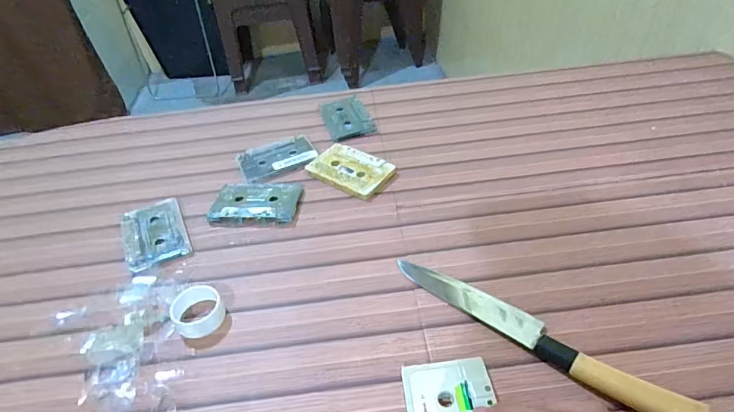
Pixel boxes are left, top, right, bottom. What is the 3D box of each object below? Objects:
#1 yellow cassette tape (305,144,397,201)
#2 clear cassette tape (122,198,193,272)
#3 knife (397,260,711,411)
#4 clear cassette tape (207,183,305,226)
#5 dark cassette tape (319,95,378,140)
[{"bbox_3d":[-0.023,-0.045,0.532,0.101,0.010,0.065,24,49,29],"label":"yellow cassette tape"},{"bbox_3d":[-0.236,0.027,0.477,0.061,0.008,0.105,-22,44,-18],"label":"clear cassette tape"},{"bbox_3d":[0.127,0.099,0.347,0.242,0.022,0.037,23,49,29],"label":"knife"},{"bbox_3d":[-0.129,-0.006,0.499,0.101,0.009,0.069,0,42,6],"label":"clear cassette tape"},{"bbox_3d":[-0.029,-0.129,0.629,0.065,0.012,0.093,-14,42,-9],"label":"dark cassette tape"}]

